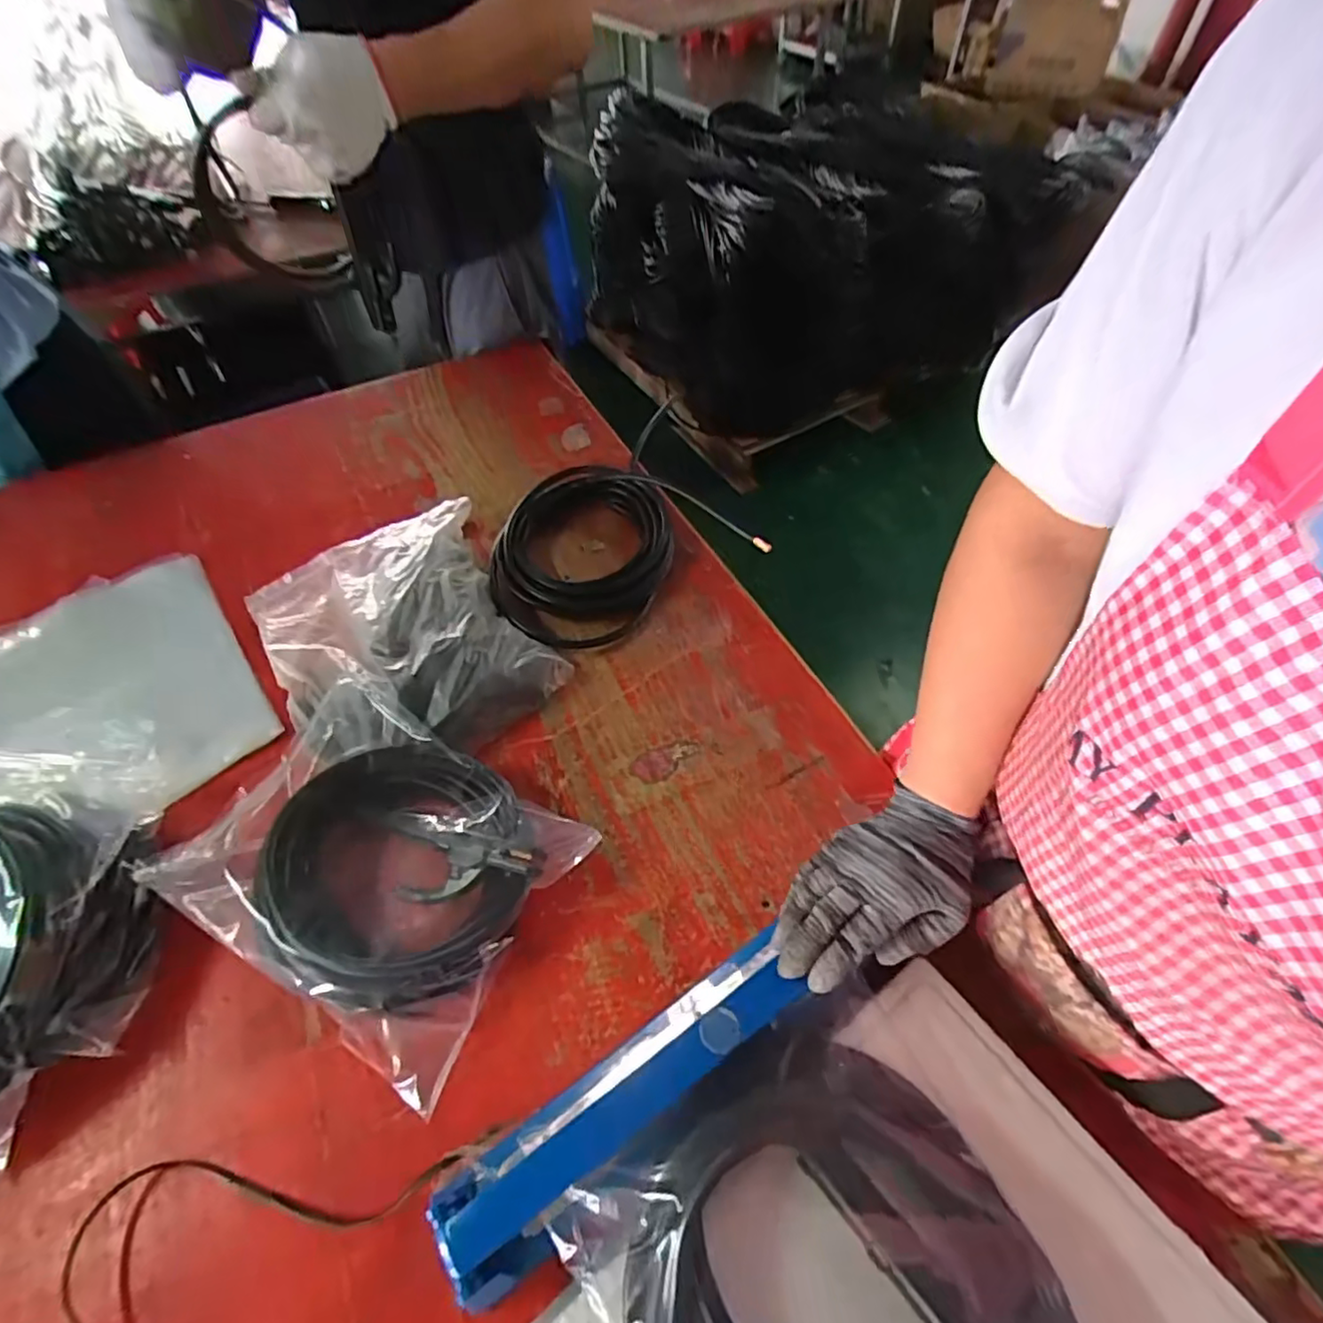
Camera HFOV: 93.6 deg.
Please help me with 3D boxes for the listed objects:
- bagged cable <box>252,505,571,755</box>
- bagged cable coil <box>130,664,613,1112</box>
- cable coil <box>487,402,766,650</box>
[{"bbox_3d":[-0.299,-0.042,0.706,0.272,0.064,0.353,-29,59,-18],"label":"bagged cable"},{"bbox_3d":[-0.255,0.174,0.552,0.322,0.065,0.233,26,59,18],"label":"bagged cable coil"},{"bbox_3d":[-0.072,-0.150,0.787,0.315,0.056,0.247,-35,61,-21],"label":"cable coil"}]

